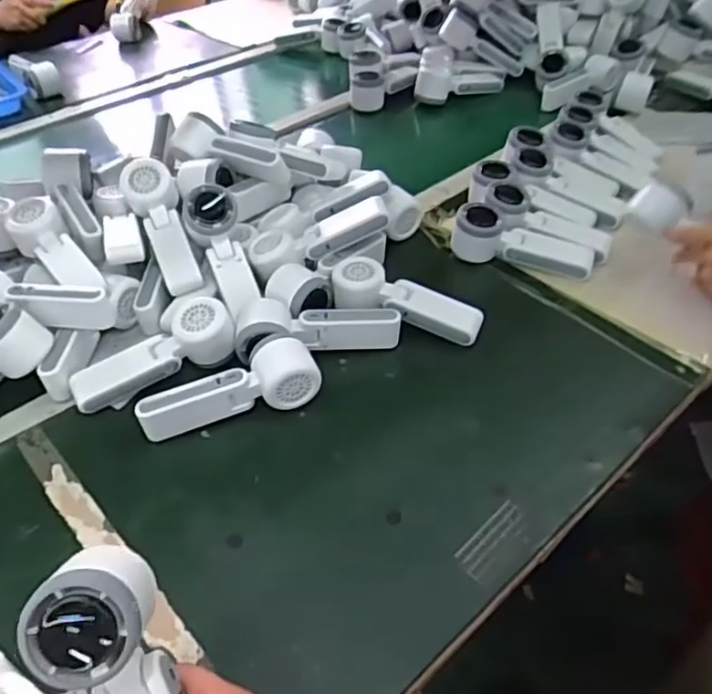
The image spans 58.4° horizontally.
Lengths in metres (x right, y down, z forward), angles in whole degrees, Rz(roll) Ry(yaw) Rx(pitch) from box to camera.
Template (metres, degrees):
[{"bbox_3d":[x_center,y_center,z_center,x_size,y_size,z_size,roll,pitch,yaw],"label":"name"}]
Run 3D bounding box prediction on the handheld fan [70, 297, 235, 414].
[{"bbox_3d":[-0.203,0.004,0.633,0.163,0.052,0.059,-24,47,-21],"label":"handheld fan"}]

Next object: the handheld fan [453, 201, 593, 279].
[{"bbox_3d":[0.201,-0.126,0.761,0.164,0.058,0.049,15,46,18],"label":"handheld fan"}]

